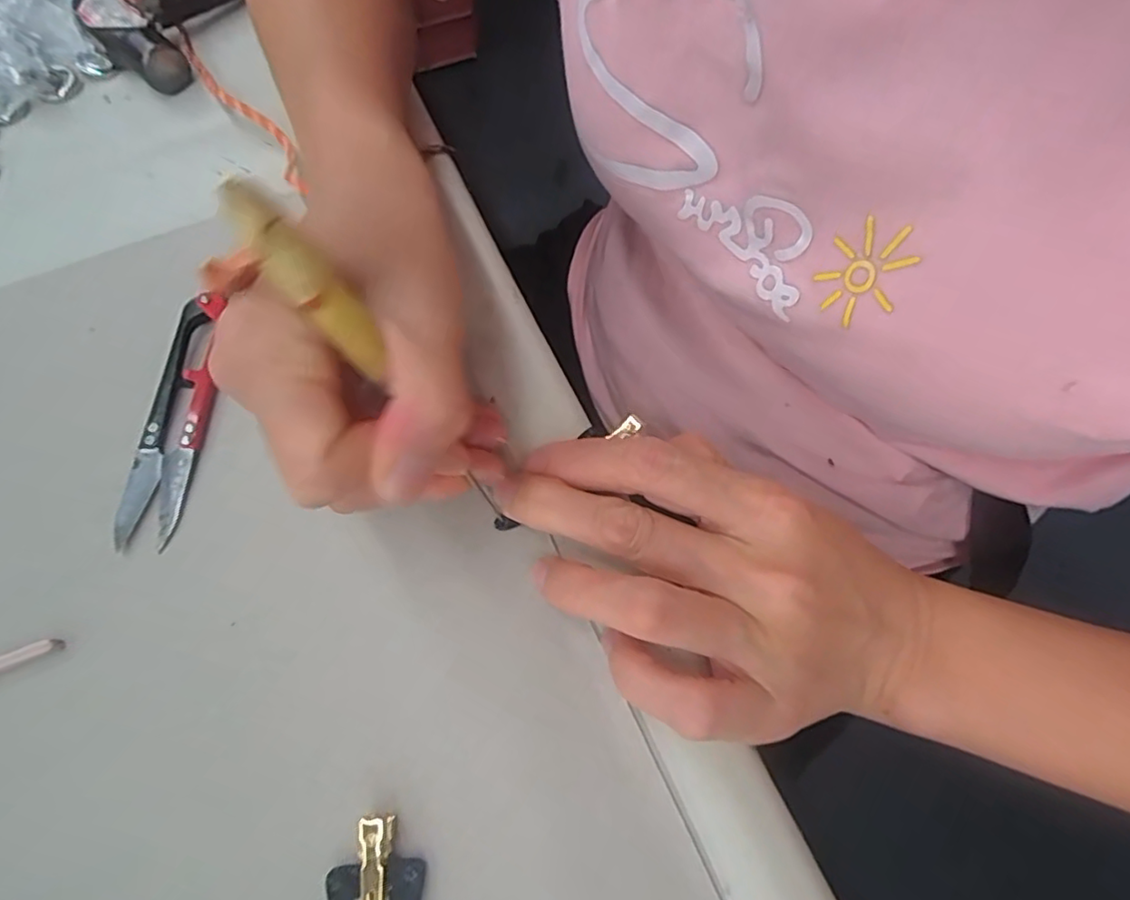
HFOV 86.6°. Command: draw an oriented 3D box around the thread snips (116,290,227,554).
[{"bbox_3d":[-0.149,-0.015,0.229,0.024,0.012,0.100,0,63,0],"label":"thread snips"}]

